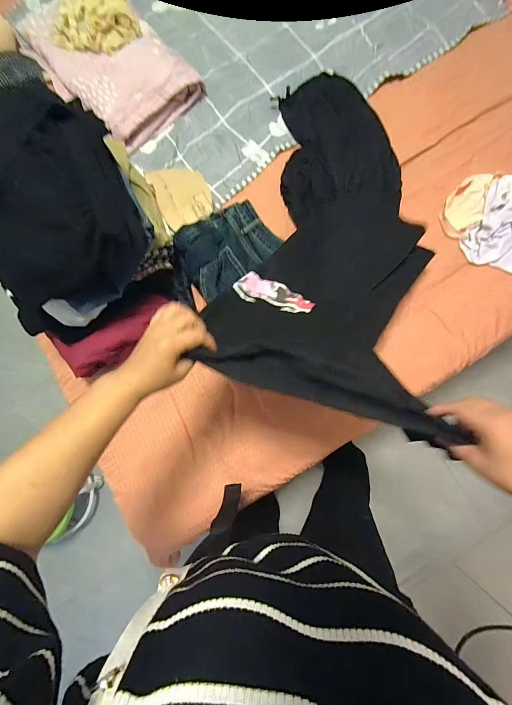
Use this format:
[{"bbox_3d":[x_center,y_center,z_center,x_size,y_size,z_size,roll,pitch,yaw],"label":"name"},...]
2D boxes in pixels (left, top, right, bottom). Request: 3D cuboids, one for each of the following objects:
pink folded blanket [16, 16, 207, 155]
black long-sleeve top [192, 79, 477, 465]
[{"bbox_3d":[-0.404,-0.782,0.869,0.316,0.109,0.416,-42,82,-5],"label":"pink folded blanket"},{"bbox_3d":[0.188,-0.294,0.707,0.369,0.175,0.948,14,57,4],"label":"black long-sleeve top"}]

